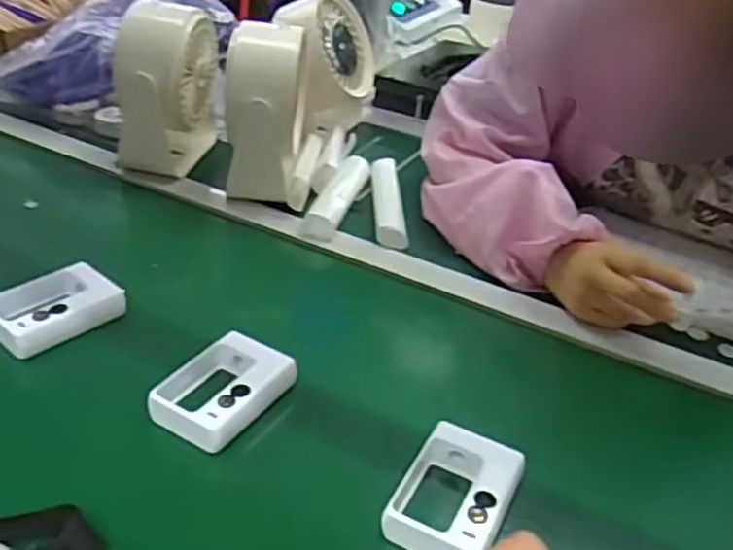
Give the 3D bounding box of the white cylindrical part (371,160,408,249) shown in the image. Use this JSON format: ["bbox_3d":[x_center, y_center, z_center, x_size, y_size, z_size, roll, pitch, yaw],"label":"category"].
[{"bbox_3d":[0.024,-0.081,0.800,0.033,0.032,0.159,4,32,-5],"label":"white cylindrical part"}]

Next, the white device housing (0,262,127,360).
[{"bbox_3d":[-0.265,0.026,0.604,0.073,0.026,0.103,28,38,31],"label":"white device housing"}]

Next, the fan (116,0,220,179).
[{"bbox_3d":[-0.233,-0.222,0.853,0.079,0.182,0.123,12,32,9],"label":"fan"}]

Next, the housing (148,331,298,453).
[{"bbox_3d":[-0.106,0.086,0.540,0.077,0.024,0.100,19,34,20],"label":"housing"}]

